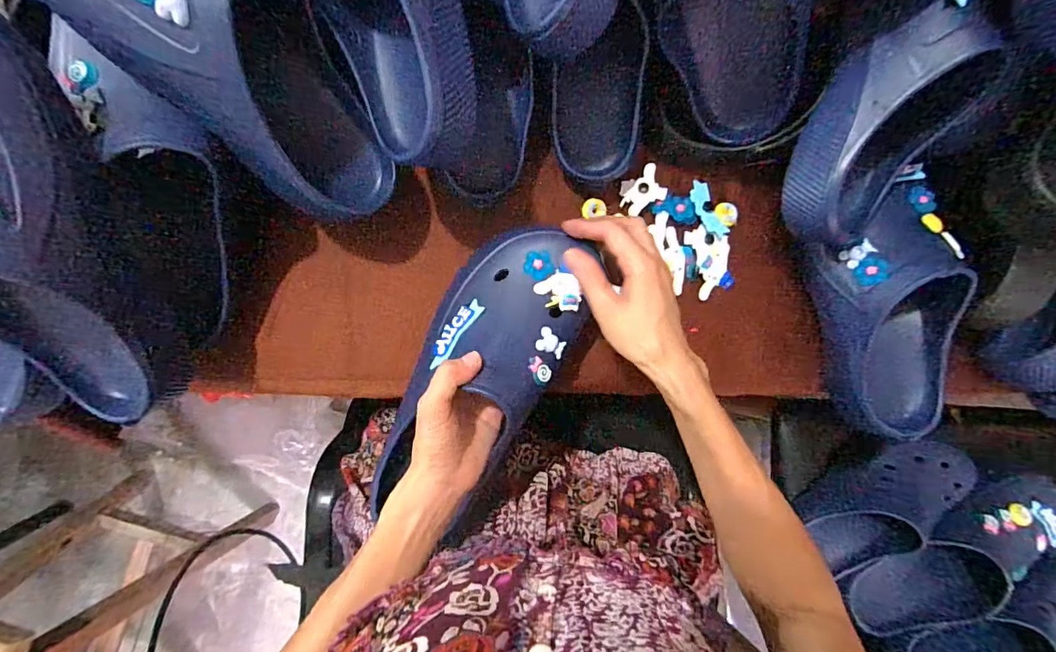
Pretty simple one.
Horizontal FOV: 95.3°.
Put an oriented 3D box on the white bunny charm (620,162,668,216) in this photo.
[{"bbox_3d":[0.118,-0.132,0.473,0.034,0.006,0.055,30,85,22],"label":"white bunny charm"}]

